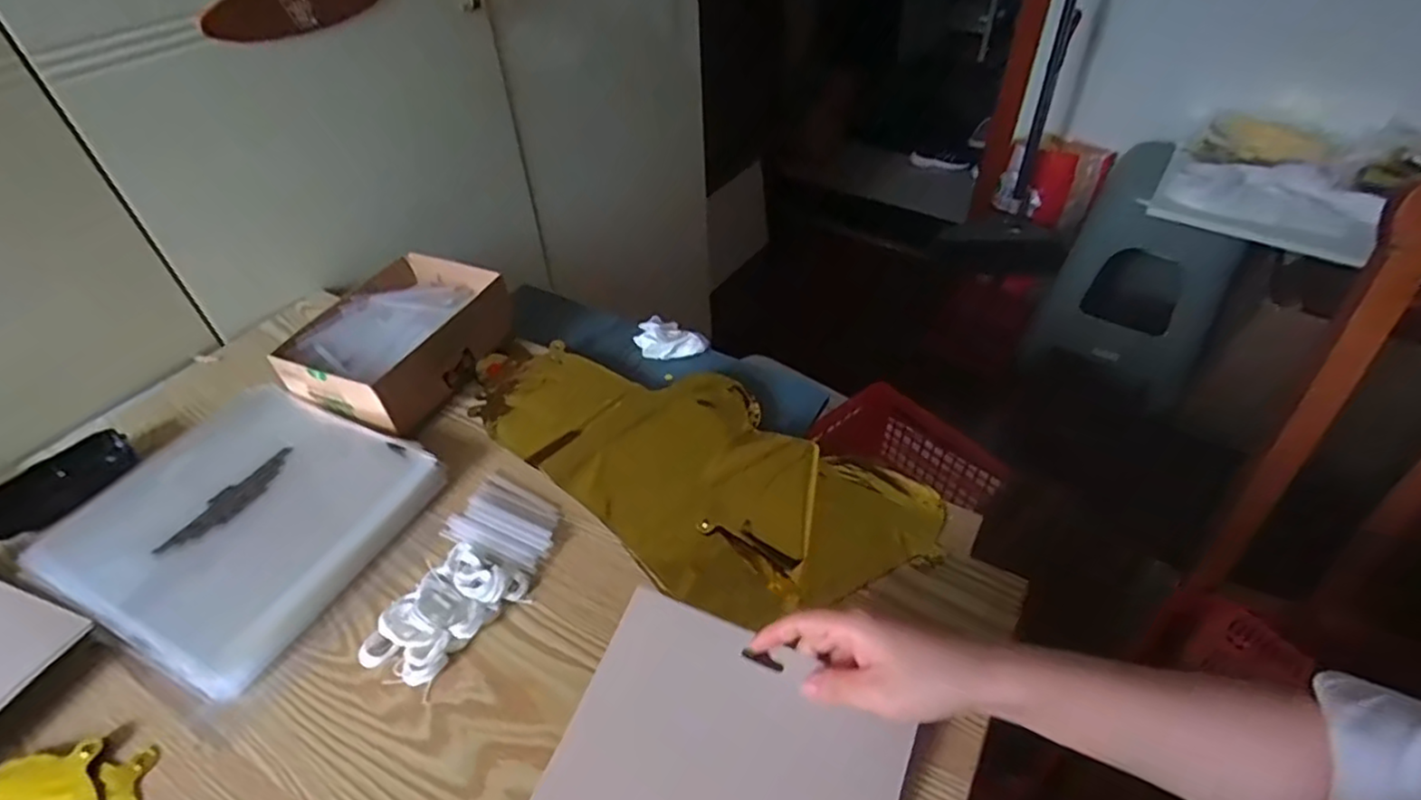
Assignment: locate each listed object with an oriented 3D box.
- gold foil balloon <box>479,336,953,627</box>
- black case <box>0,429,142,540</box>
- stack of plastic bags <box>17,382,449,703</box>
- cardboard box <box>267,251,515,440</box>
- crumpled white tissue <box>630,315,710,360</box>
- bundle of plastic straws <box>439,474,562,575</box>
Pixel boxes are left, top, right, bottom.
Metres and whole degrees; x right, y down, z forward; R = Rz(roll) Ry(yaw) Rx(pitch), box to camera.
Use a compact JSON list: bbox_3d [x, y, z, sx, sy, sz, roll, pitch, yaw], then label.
[{"bbox_3d":[-0.030,0.040,0.572,0.416,0.022,0.197,28,51,28],"label":"gold foil balloon"},{"bbox_3d":[-0.561,0.070,0.576,0.049,0.022,0.110,21,49,23],"label":"black case"},{"bbox_3d":[-0.367,0.091,0.529,0.225,0.030,0.208,18,47,20],"label":"stack of plastic bags"},{"bbox_3d":[-0.294,-0.056,0.646,0.156,0.068,0.191,16,47,19],"label":"cardboard box"},{"bbox_3d":[-0.049,-0.067,0.706,0.082,0.020,0.059,30,52,29],"label":"crumpled white tissue"},{"bbox_3d":[-0.160,0.095,0.526,0.090,0.013,0.068,22,49,23],"label":"bundle of plastic straws"}]

